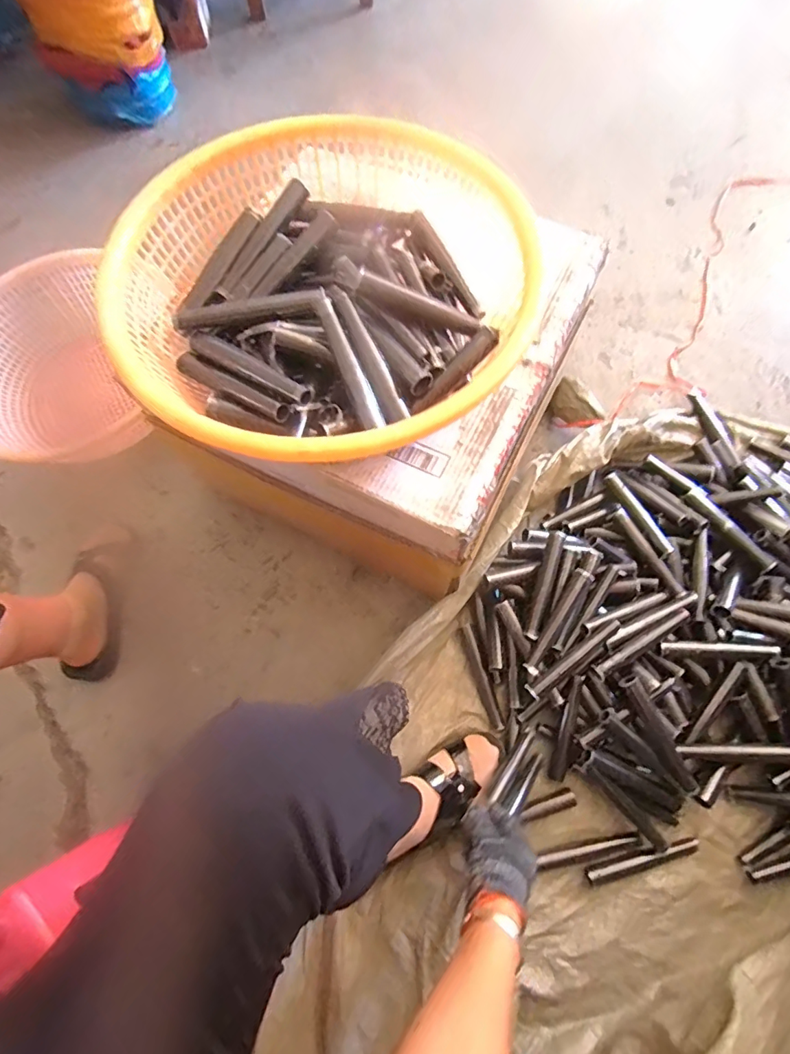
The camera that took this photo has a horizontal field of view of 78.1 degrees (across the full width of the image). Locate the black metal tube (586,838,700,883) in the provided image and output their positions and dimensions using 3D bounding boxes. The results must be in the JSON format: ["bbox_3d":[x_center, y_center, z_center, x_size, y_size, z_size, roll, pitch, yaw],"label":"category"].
[{"bbox_3d":[0.322,0.431,0.628,0.151,0.015,0.020,-14,71,-2],"label":"black metal tube"}]

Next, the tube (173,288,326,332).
[{"bbox_3d":[-0.144,-0.216,0.485,0.148,0.020,0.012,-12,71,-3],"label":"tube"}]

